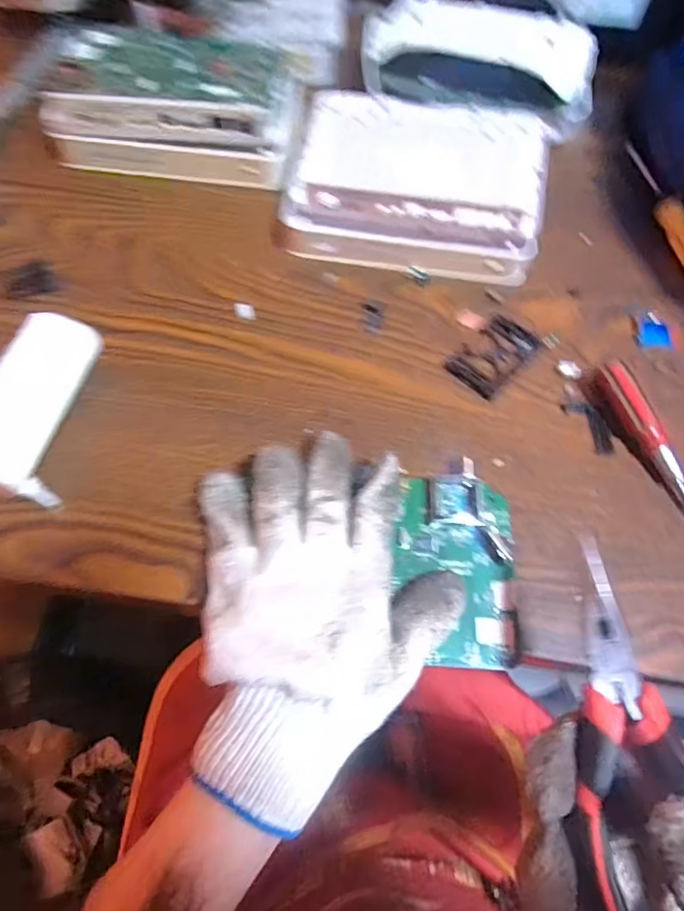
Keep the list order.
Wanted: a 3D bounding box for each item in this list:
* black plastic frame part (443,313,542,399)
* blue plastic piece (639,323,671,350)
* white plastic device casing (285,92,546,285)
[{"bbox_3d":[0.104,-0.070,0.375,0.039,0.007,0.062,41,70,14],"label":"black plastic frame part"},{"bbox_3d":[0.229,-0.088,0.400,0.021,0.004,0.022,14,66,3],"label":"blue plastic piece"},{"bbox_3d":[0.058,-0.212,0.418,0.188,0.047,0.146,10,66,1],"label":"white plastic device casing"}]

